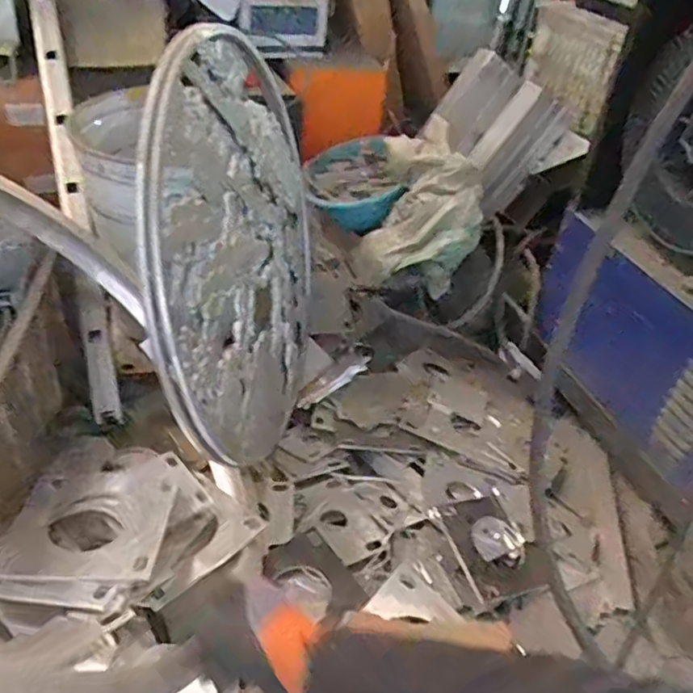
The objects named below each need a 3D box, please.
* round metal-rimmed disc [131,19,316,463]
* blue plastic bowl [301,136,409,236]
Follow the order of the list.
[{"bbox_3d":[-0.131,-0.135,0.884,0.020,0.547,0.576,-1,-2,12],"label":"round metal-rimmed disc"},{"bbox_3d":[0.032,-0.347,1.321,0.239,0.105,0.211,37,76,24],"label":"blue plastic bowl"}]

